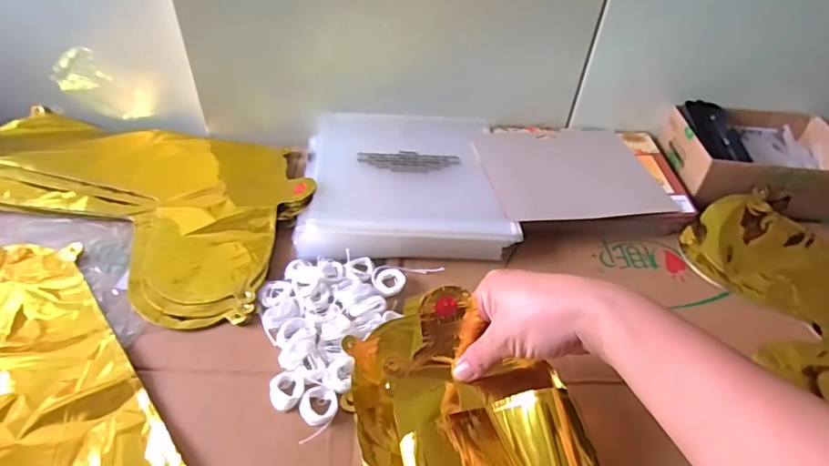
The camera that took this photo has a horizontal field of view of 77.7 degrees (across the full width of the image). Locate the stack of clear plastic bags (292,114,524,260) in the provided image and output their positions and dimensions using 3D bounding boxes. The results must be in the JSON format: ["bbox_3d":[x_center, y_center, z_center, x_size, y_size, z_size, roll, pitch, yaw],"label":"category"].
[{"bbox_3d":[-0.012,-0.059,0.569,0.209,0.032,0.209,-1,45,-6],"label":"stack of clear plastic bags"}]

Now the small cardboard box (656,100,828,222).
[{"bbox_3d":[0.401,-0.087,0.607,0.187,0.065,0.136,4,44,0],"label":"small cardboard box"}]

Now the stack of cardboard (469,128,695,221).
[{"bbox_3d":[0.189,-0.070,0.603,0.219,0.029,0.171,-1,44,-5],"label":"stack of cardboard"}]

